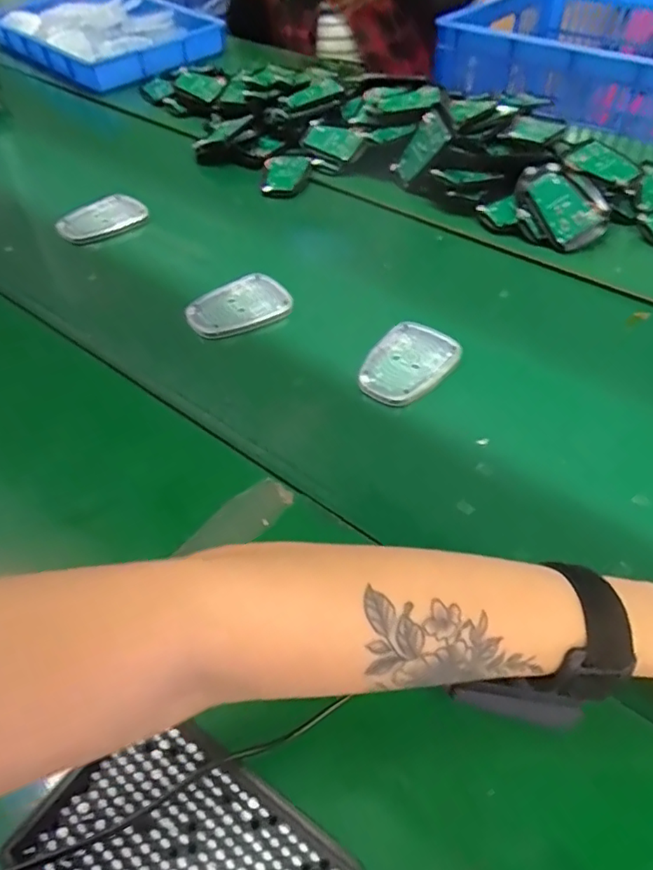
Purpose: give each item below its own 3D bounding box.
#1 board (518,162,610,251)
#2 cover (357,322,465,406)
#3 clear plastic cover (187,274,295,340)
[{"bbox_3d":[0.264,-0.261,0.627,0.079,0.021,0.109,-39,82,0],"label":"board"},{"bbox_3d":[0.073,-0.065,0.507,0.067,0.011,0.109,34,57,26],"label":"cover"},{"bbox_3d":[-0.087,-0.128,0.563,0.106,0.015,0.073,-36,58,-27],"label":"clear plastic cover"}]

